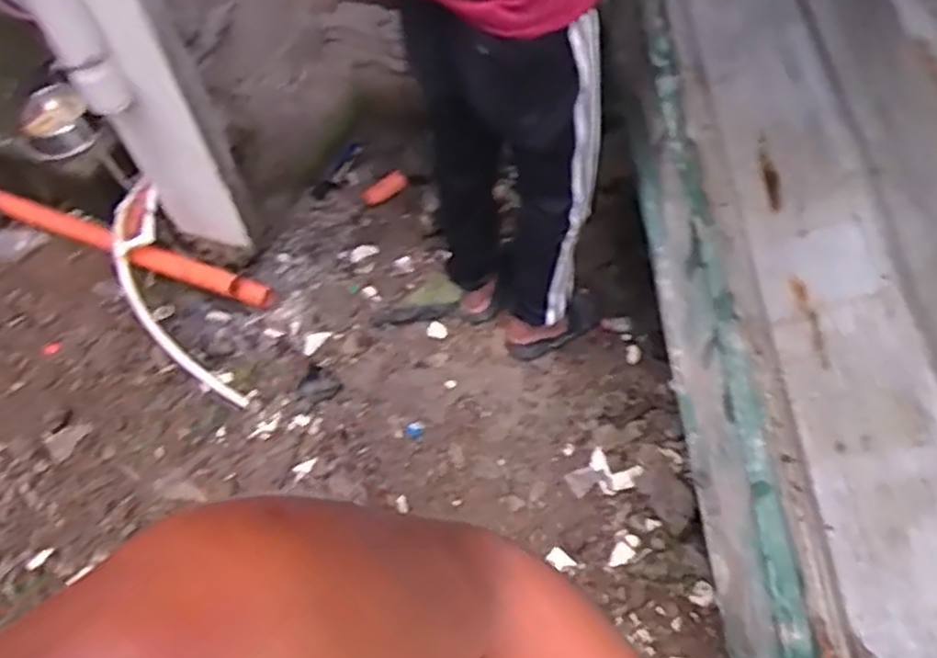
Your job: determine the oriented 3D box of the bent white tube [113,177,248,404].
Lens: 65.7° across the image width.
[{"bbox_3d":[-0.749,-0.069,1.808,0.185,0.157,0.668,-26,84,-13],"label":"bent white tube"}]

